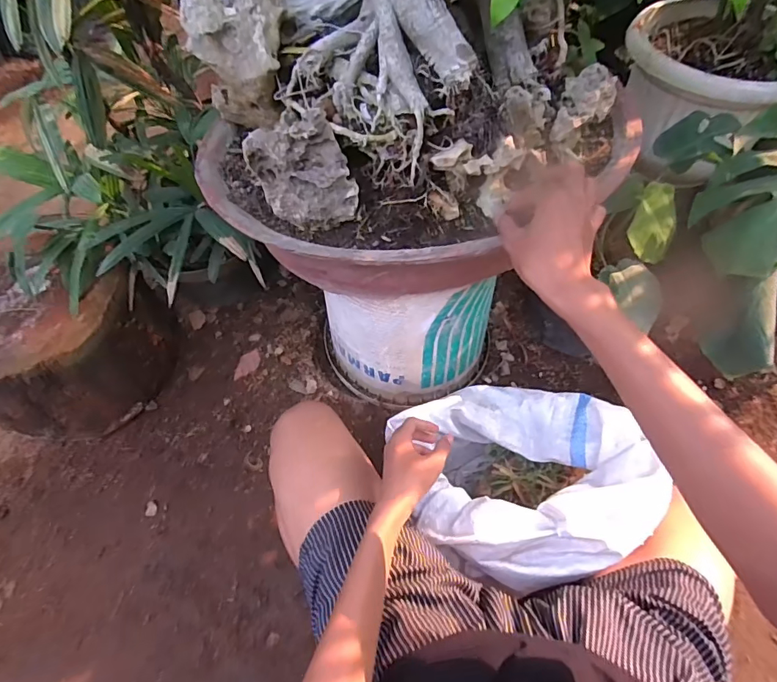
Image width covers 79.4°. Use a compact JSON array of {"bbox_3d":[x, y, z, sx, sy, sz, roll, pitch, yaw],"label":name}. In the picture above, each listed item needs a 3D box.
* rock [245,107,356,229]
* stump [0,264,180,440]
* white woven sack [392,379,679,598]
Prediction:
[{"bbox_3d":[-0.080,-0.157,0.444,0.093,0.098,0.059,-15,60,-8],"label":"rock"},{"bbox_3d":[-0.599,-0.005,0.846,0.311,0.222,0.312,24,63,15],"label":"stump"},{"bbox_3d":[0.183,0.200,0.694,0.293,0.179,0.287,-15,60,-8],"label":"white woven sack"}]

